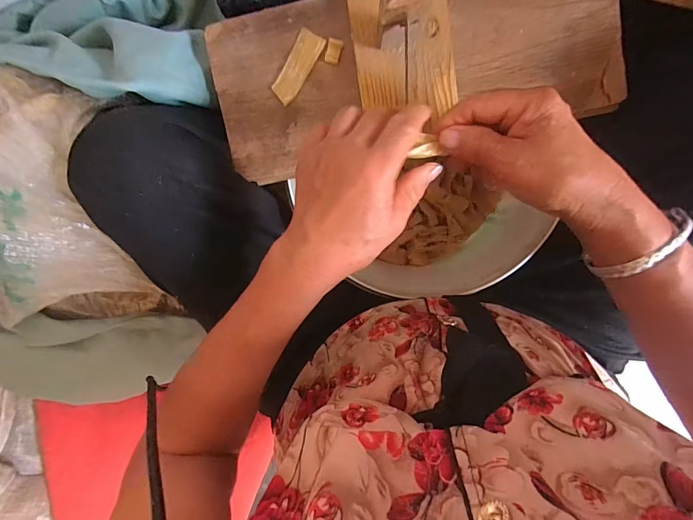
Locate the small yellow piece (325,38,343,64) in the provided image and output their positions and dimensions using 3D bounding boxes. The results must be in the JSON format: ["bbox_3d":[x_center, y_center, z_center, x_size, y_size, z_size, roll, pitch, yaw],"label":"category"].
[{"bbox_3d":[-0.013,-0.205,0.362,0.014,0.004,0.022,19,99,2],"label":"small yellow piece"}]

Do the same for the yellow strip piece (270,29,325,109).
[{"bbox_3d":[-0.050,-0.194,0.370,0.027,0.004,0.071,32,99,0],"label":"yellow strip piece"}]

